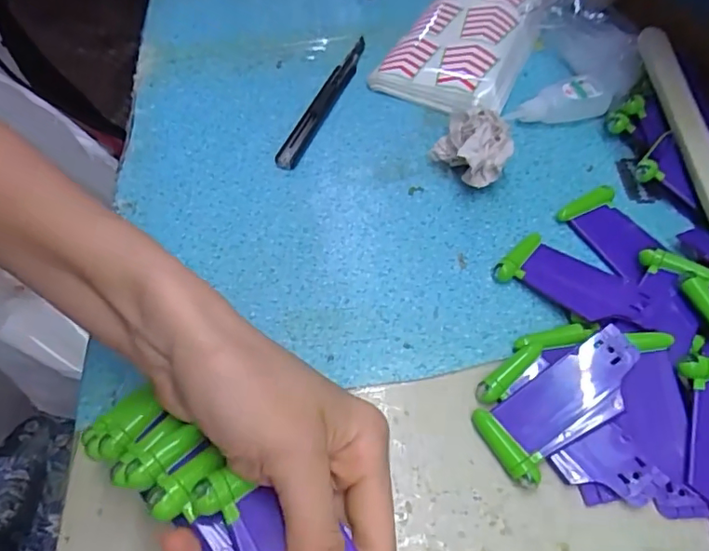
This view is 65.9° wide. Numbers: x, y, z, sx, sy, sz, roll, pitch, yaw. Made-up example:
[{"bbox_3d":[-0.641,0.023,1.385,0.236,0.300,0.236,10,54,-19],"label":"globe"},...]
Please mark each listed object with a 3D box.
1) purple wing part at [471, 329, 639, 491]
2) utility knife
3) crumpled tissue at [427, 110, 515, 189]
[{"bbox_3d":[0.107,0.062,0.278,0.089,0.007,0.039,-38,61,-5],"label":"purple wing part"},{"bbox_3d":[-0.021,-0.144,0.435,0.019,0.006,0.160,16,58,12],"label":"utility knife"},{"bbox_3d":[0.083,-0.085,0.369,0.049,0.043,0.047,-15,57,-9],"label":"crumpled tissue"}]

